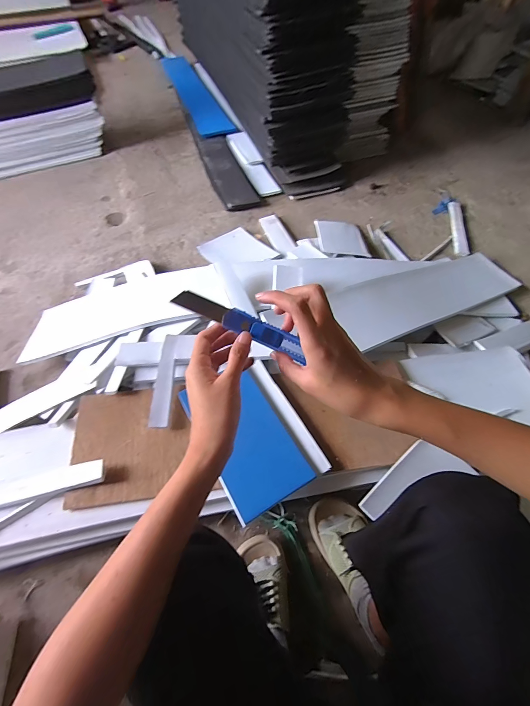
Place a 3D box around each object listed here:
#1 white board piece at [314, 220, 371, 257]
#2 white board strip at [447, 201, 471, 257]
[{"bbox_3d":[0.251,-0.386,1.071,0.150,0.008,0.207,-1,52,1],"label":"white board piece"},{"bbox_3d":[0.666,-0.434,1.116,0.043,0.012,0.271,-4,58,25],"label":"white board strip"}]

